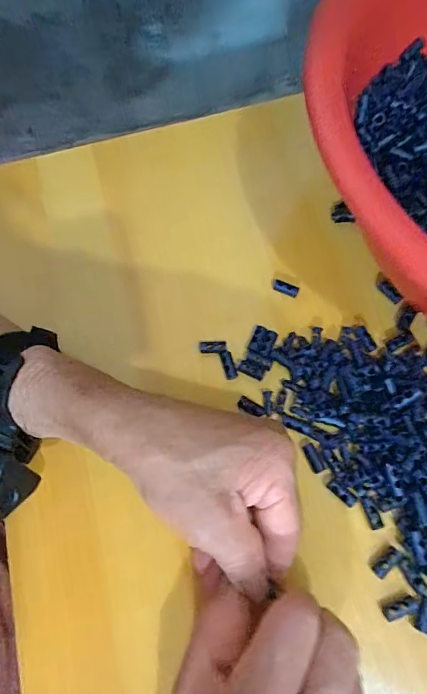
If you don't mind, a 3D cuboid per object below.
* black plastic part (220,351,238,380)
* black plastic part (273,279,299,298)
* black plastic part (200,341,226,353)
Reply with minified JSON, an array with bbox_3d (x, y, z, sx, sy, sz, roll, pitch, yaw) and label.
[{"bbox_3d":[0.010,0.012,0.286,0.007,0.004,0.019,-17,84,-4],"label":"black plastic part"},{"bbox_3d":[0.051,-0.041,0.301,0.019,0.005,0.007,25,73,11],"label":"black plastic part"},{"bbox_3d":[0.000,0.000,0.290,0.018,0.004,0.008,1,70,3],"label":"black plastic part"}]

